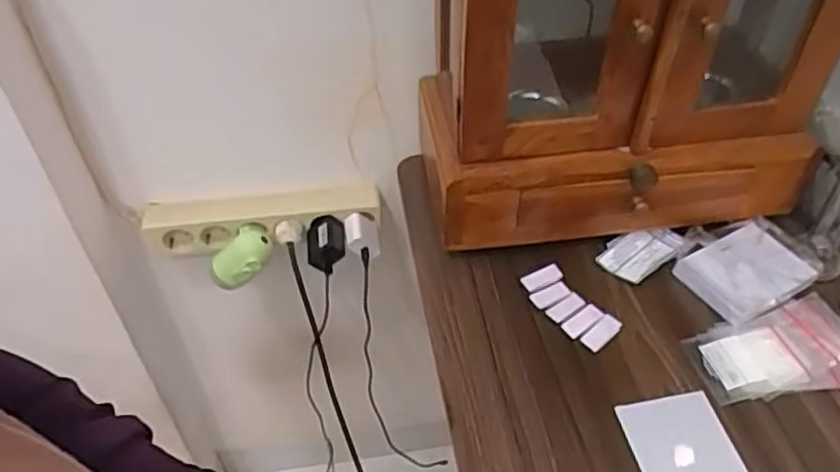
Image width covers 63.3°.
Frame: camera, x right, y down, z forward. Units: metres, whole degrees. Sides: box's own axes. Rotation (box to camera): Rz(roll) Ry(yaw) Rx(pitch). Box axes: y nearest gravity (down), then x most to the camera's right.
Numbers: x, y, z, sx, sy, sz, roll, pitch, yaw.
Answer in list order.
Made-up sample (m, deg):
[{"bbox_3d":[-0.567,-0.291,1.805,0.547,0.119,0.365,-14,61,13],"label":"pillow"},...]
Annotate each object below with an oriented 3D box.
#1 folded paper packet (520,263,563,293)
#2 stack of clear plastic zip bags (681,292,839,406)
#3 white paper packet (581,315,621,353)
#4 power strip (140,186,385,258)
[{"bbox_3d":[0.125,0.043,0.700,0.044,0.004,0.021,-22,47,-20],"label":"folded paper packet"},{"bbox_3d":[0.325,0.108,0.622,0.140,0.024,0.084,-12,45,-10],"label":"stack of clear plastic zip bags"},{"bbox_3d":[0.174,0.093,0.650,0.041,0.008,0.021,-33,52,-28],"label":"white paper packet"},{"bbox_3d":[-0.196,-0.017,0.862,0.289,0.061,0.051,-7,44,-5],"label":"power strip"}]

